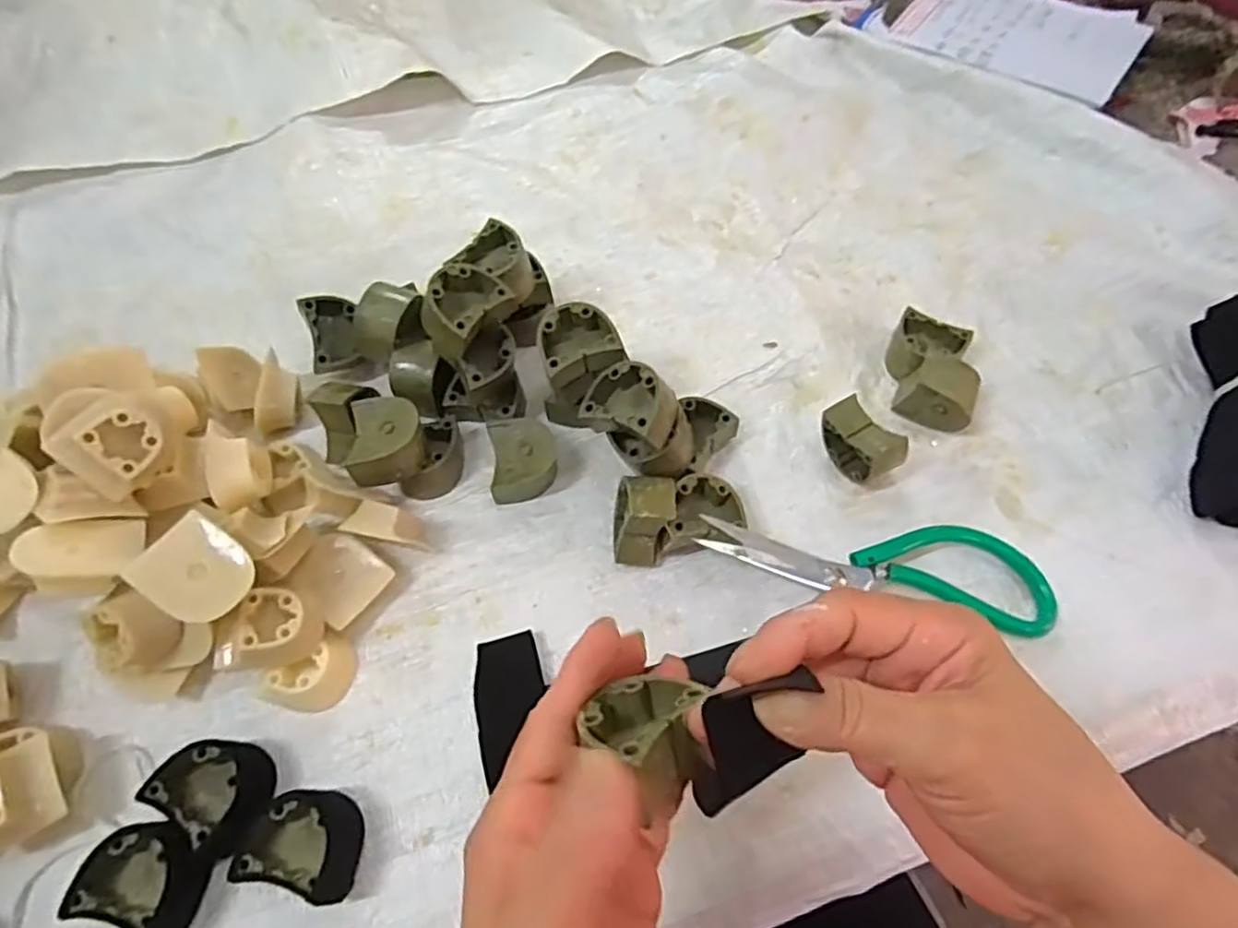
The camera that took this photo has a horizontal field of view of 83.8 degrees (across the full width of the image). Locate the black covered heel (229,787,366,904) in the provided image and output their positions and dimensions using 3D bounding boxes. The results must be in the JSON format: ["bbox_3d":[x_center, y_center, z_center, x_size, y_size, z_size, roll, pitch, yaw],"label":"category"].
[{"bbox_3d":[-0.143,0.175,0.319,0.045,0.031,0.040,16,63,9],"label":"black covered heel"}]

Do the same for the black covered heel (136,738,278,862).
[{"bbox_3d":[-0.192,0.157,0.334,0.051,0.028,0.039,32,66,16],"label":"black covered heel"}]

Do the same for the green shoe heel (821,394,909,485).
[{"bbox_3d":[0.143,-0.012,0.412,0.025,0.043,0.050,-26,65,-13],"label":"green shoe heel"}]

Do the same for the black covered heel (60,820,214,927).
[{"bbox_3d":[-0.214,0.187,0.316,0.049,0.029,0.041,15,63,8],"label":"black covered heel"}]

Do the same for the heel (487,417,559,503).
[{"bbox_3d":[-0.058,-0.001,0.422,0.038,0.026,0.048,-4,62,-2],"label":"heel"}]

